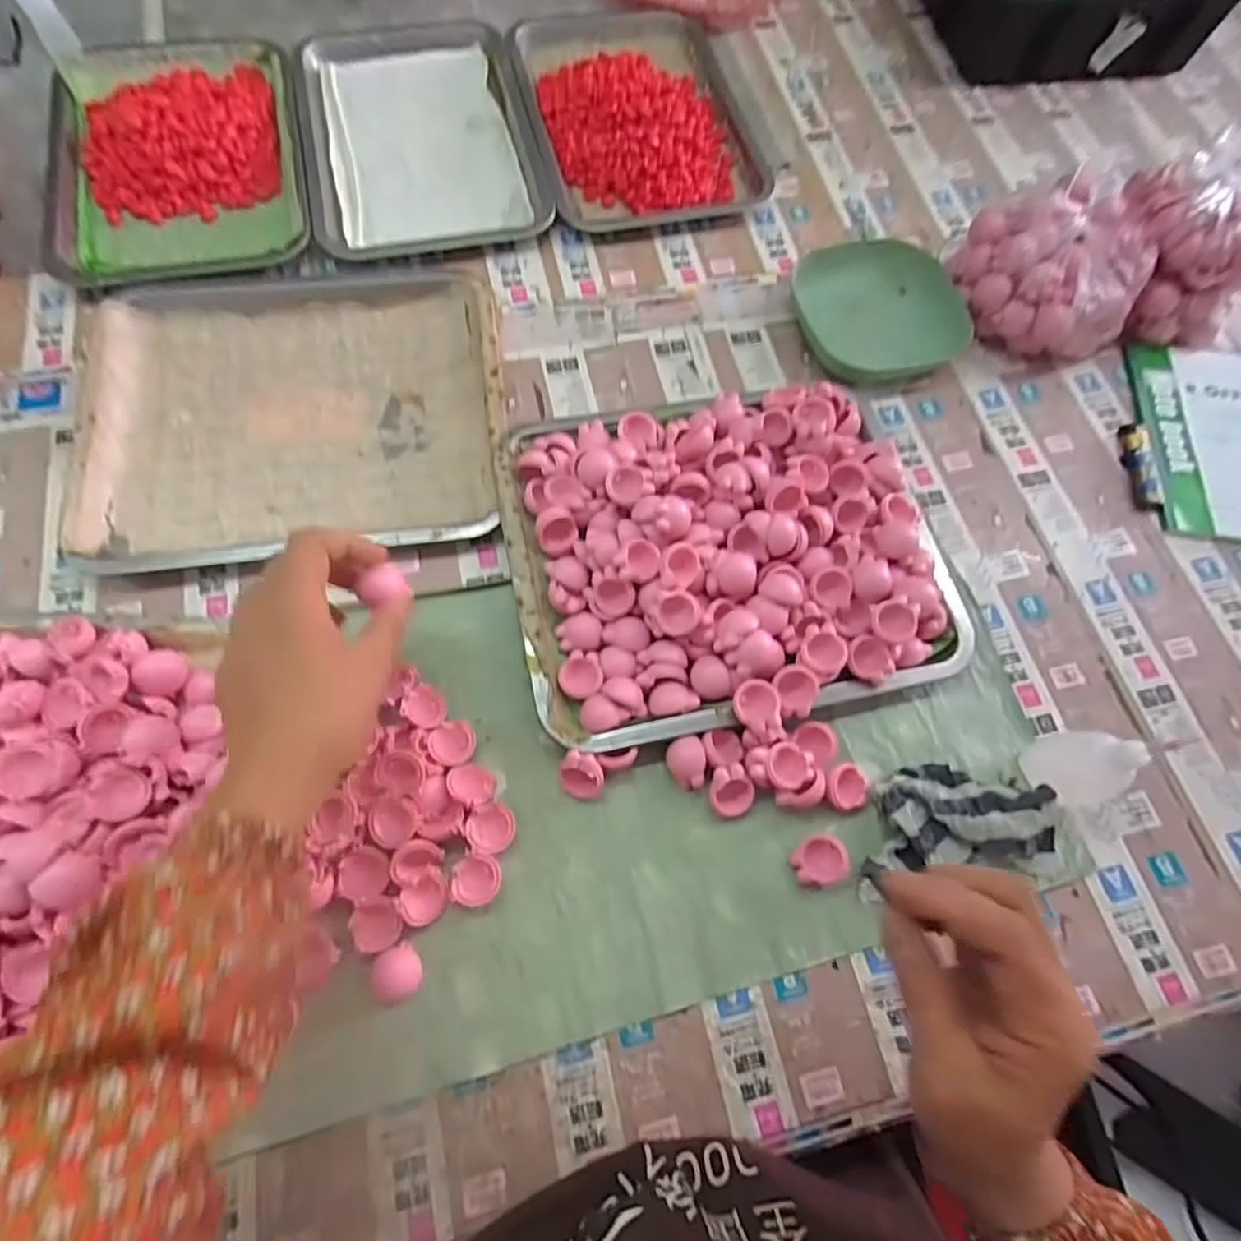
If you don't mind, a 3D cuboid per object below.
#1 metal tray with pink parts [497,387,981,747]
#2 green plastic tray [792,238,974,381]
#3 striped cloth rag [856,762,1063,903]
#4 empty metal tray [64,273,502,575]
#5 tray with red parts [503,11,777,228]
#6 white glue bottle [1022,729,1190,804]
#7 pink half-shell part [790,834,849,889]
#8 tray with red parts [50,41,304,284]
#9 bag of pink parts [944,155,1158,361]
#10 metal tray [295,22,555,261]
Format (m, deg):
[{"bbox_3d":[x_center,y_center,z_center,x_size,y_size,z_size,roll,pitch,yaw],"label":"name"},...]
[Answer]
[{"bbox_3d":[0.079,-0.053,0.474,0.302,0.055,0.253,-10,70,-7],"label":"metal tray with pink parts"},{"bbox_3d":[0.230,-0.284,0.591,0.139,0.027,0.151,-12,70,-7],"label":"green plastic tray"},{"bbox_3d":[0.216,0.129,0.418,0.132,0.031,0.073,-6,69,-5],"label":"striped cloth rag"},{"bbox_3d":[-0.257,-0.173,0.521,0.306,0.023,0.270,-6,69,-5],"label":"empty metal tray"},{"bbox_3d":[0.012,-0.534,0.673,0.215,0.030,0.321,-12,70,-7],"label":"tray with red parts"},{"bbox_3d":[0.289,0.092,0.405,0.034,0.092,0.039,7,69,0],"label":"white glue bottle"},{"bbox_3d":[0.124,0.150,0.409,0.030,0.021,0.028,1,69,-2],"label":"pink half-shell part"},{"bbox_3d":[-0.411,-0.439,0.609,0.216,0.029,0.291,-12,70,-7],"label":"tray with red parts"},{"bbox_3d":[0.372,-0.306,0.574,0.135,0.091,0.135,-14,70,-8],"label":"bag of pink parts"},{"bbox_3d":[-0.201,-0.492,0.648,0.211,0.018,0.317,-13,70,-8],"label":"metal tray"}]

